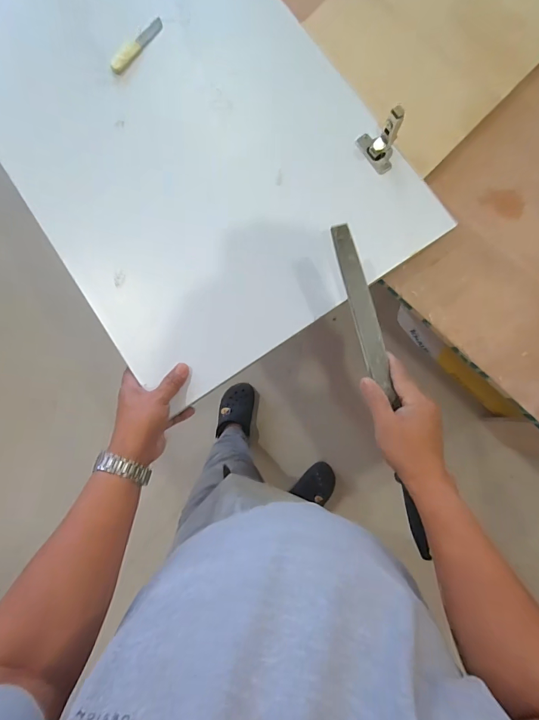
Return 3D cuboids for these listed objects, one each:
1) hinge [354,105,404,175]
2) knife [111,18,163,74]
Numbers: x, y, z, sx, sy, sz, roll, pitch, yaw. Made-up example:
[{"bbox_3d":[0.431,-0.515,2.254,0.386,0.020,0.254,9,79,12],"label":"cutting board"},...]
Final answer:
[{"bbox_3d":[0.148,-0.289,0.499,0.033,0.065,0.059,-35,85,-3],"label":"hinge"},{"bbox_3d":[-0.193,-0.456,0.561,0.023,0.005,0.104,38,85,4],"label":"knife"}]

